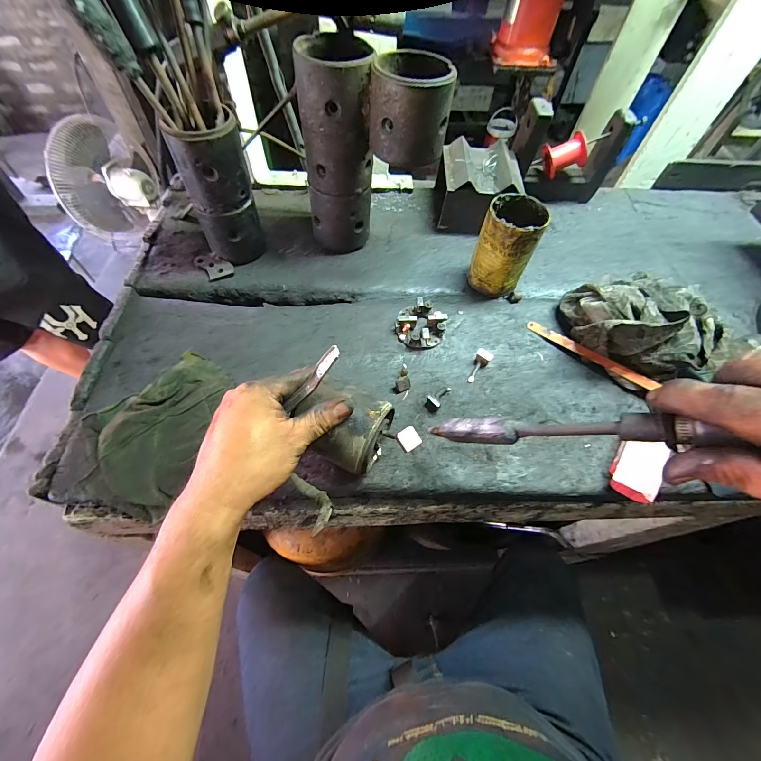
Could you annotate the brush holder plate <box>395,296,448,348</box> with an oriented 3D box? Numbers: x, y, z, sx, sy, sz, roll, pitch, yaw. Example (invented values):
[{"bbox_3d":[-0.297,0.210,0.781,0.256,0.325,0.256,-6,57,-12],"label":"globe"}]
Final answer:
[{"bbox_3d":[0.057,-0.080,0.474,0.066,0.028,0.063,1,59,-2],"label":"brush holder plate"}]

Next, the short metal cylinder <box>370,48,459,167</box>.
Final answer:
[{"bbox_3d":[0.032,-0.306,0.392,0.087,0.079,0.080,4,59,0],"label":"short metal cylinder"}]

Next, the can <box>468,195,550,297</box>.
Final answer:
[{"bbox_3d":[0.176,-0.183,0.486,0.080,0.120,0.078,29,62,14],"label":"can"}]

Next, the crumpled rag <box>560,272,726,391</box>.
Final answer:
[{"bbox_3d":[0.336,-0.067,0.451,0.141,0.077,0.175,-18,62,-13],"label":"crumpled rag"}]

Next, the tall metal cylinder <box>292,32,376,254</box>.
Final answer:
[{"bbox_3d":[-0.055,-0.291,0.467,0.089,0.236,0.076,5,59,0],"label":"tall metal cylinder"}]

